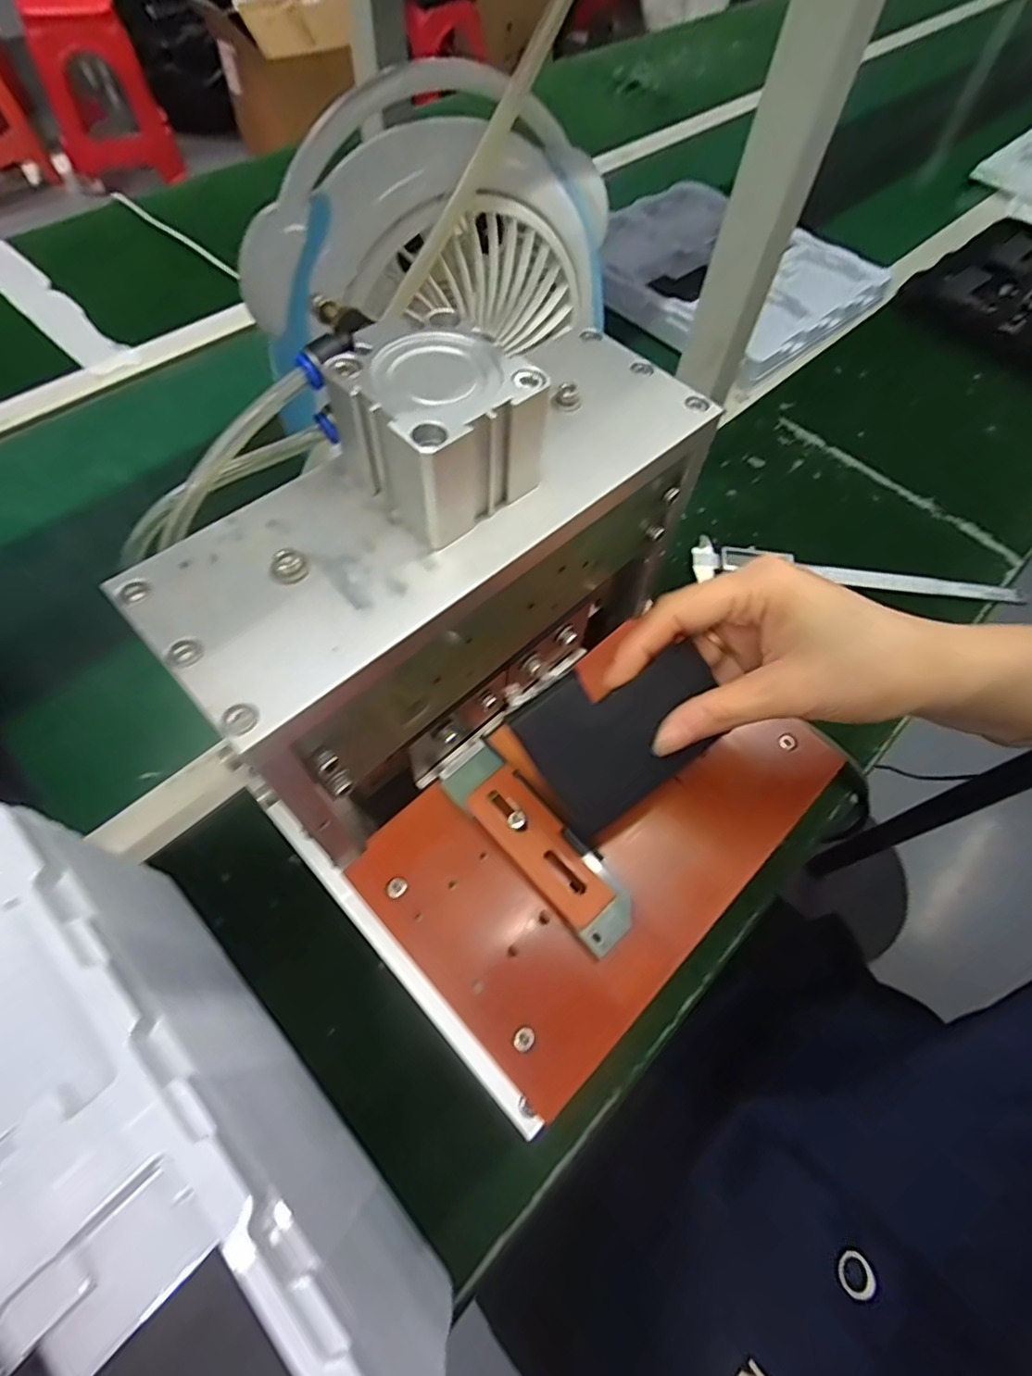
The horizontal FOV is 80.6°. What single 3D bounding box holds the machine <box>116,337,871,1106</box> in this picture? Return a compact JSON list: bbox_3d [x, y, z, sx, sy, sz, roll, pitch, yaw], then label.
[{"bbox_3d":[0.013,-0.009,0.245,0.239,0.181,0.198,-40,70,-22],"label":"machine"}]

